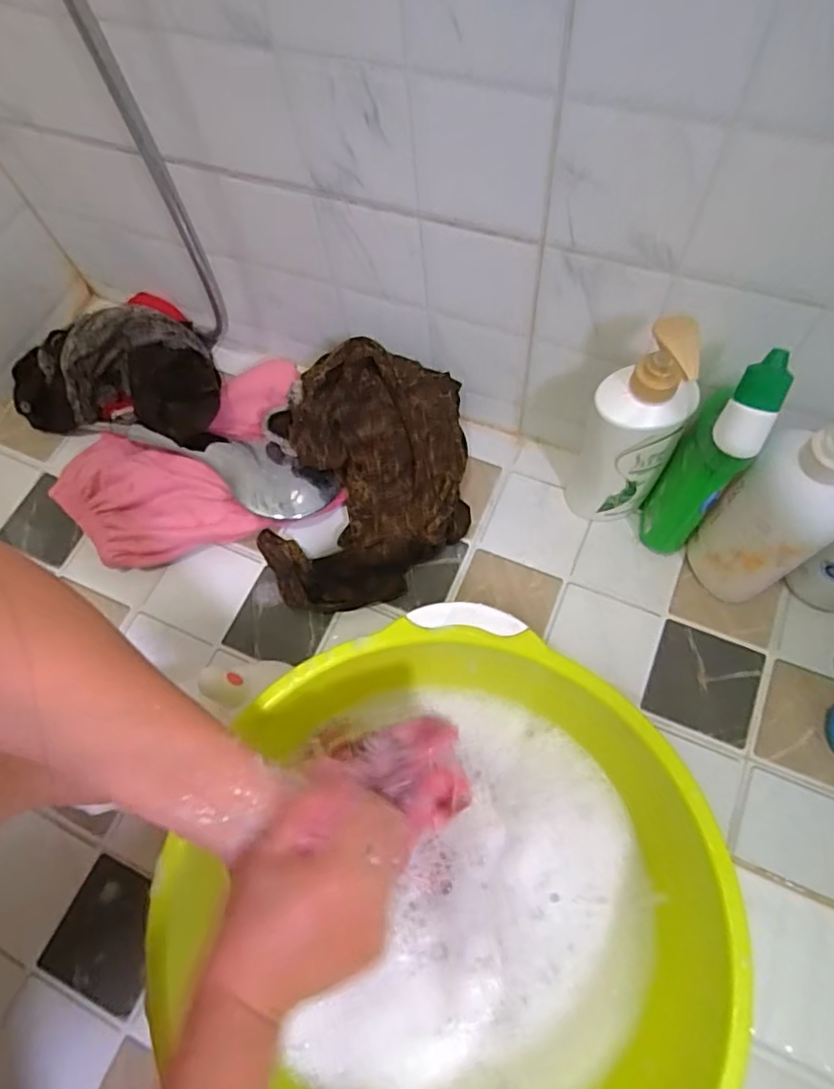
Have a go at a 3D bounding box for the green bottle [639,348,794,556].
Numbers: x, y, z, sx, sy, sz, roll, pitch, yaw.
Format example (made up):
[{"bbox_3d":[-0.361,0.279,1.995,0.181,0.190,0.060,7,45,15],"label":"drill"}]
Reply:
[{"bbox_3d":[0.237,-0.061,0.500,0.051,0.233,0.052,-2,64,5],"label":"green bottle"}]

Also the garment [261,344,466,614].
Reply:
[{"bbox_3d":[-0.058,-0.074,0.605,0.212,0.119,0.256,-3,66,3],"label":"garment"}]

